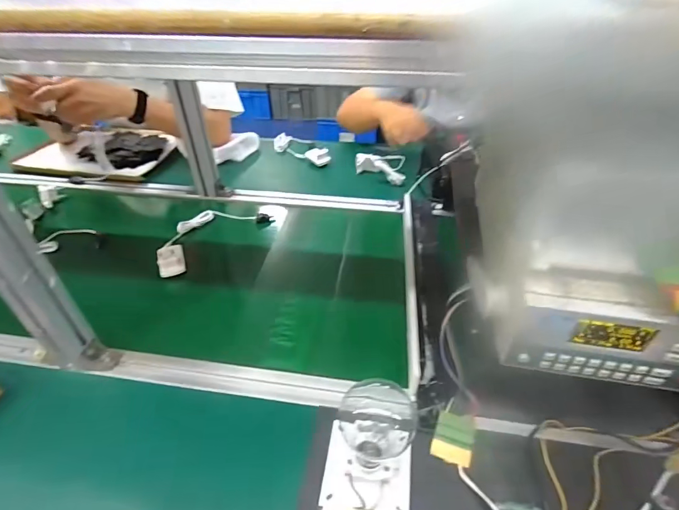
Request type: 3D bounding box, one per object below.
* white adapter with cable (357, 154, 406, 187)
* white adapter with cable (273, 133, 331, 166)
[{"bbox_3d":[0.098,-0.211,0.904,0.131,0.055,0.065,20,44,25],"label":"white adapter with cable"},{"bbox_3d":[-0.095,-0.284,1.022,0.080,0.042,0.215,-32,48,-31],"label":"white adapter with cable"}]

